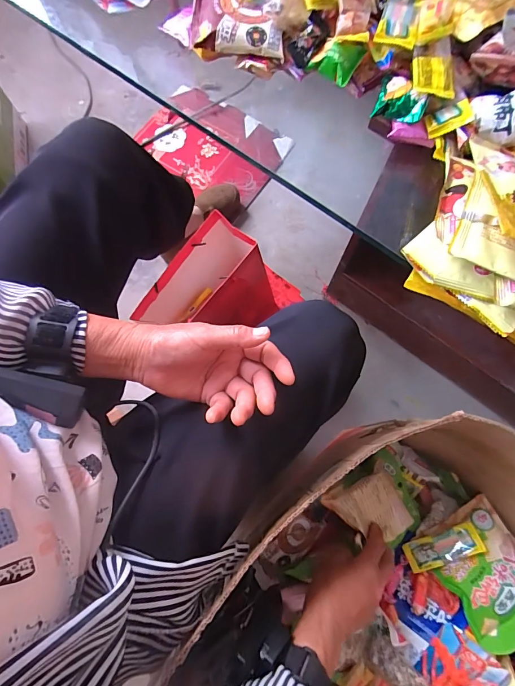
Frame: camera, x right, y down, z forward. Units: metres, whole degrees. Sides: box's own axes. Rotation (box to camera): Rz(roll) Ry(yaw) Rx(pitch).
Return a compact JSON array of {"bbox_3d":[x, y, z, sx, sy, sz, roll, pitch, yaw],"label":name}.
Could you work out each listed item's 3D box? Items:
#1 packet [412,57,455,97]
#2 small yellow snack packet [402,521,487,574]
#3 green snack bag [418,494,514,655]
[{"bbox_3d":[0.170,-0.258,0.344,0.037,0.015,0.040,2,74,0],"label":"packet"},{"bbox_3d":[0.255,0.283,0.488,0.100,0.010,0.037,-27,53,11],"label":"small yellow snack packet"},{"bbox_3d":[0.310,0.308,0.478,0.119,0.043,0.141,-30,76,-8],"label":"green snack bag"}]

